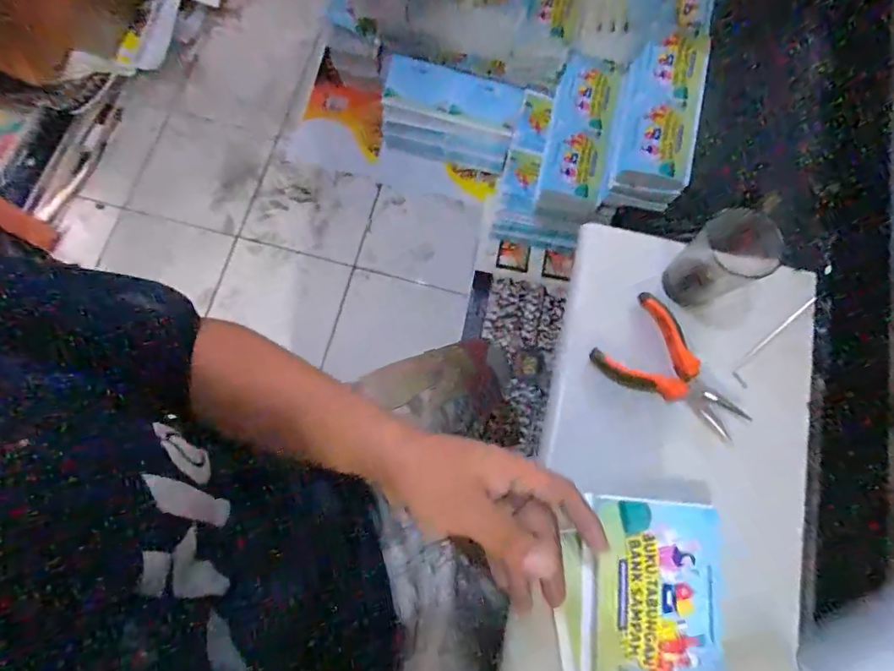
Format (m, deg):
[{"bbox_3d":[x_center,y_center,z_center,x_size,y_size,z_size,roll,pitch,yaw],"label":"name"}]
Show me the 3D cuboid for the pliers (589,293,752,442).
[{"bbox_3d":[0.224,0.033,0.456,0.142,0.017,0.090,40,78,8],"label":"pliers"}]

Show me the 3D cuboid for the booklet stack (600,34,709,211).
[{"bbox_3d":[0.395,-0.408,0.889,0.122,0.121,0.343,12,75,1],"label":"booklet stack"}]

